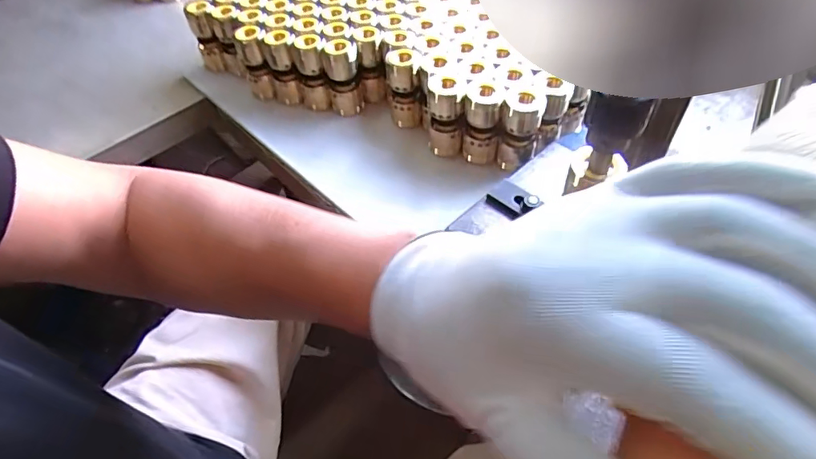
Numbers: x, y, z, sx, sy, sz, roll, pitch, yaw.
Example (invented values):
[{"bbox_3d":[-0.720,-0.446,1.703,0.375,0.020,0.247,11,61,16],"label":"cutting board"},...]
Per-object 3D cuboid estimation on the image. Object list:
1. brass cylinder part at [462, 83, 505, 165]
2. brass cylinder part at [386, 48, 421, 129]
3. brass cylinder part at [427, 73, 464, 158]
[{"bbox_3d":[0.081,-0.113,0.548,0.039,0.086,0.032,-3,49,2],"label":"brass cylinder part"},{"bbox_3d":[-0.006,-0.168,0.598,0.034,0.092,0.029,-3,49,3],"label":"brass cylinder part"},{"bbox_3d":[0.043,-0.127,0.563,0.042,0.092,0.041,-5,49,1],"label":"brass cylinder part"}]

